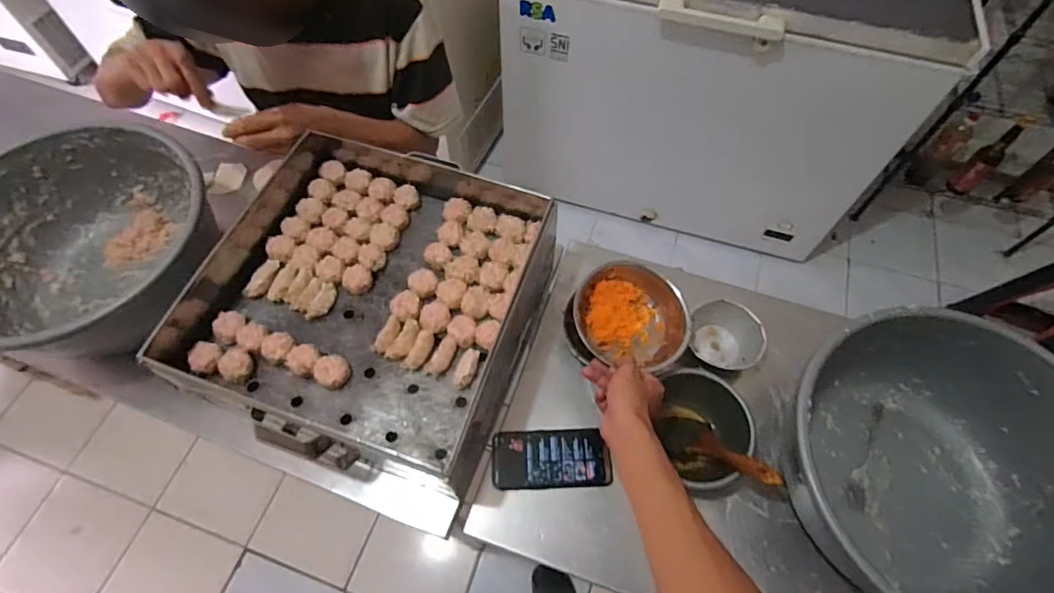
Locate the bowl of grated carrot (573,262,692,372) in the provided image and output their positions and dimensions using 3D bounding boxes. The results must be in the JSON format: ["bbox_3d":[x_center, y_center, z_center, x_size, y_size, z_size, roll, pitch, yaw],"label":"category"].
[{"bbox_3d":[0.143,0.026,0.711,0.152,0.054,0.156,1,64,-3],"label":"bowl of grated carrot"}]

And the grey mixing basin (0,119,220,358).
[{"bbox_3d":[-0.667,-0.071,0.783,0.328,0.179,0.359,0,61,0],"label":"grey mixing basin"}]

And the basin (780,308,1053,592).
[{"bbox_3d":[0.480,0.218,0.626,0.355,0.193,0.340,0,61,0],"label":"basin"}]

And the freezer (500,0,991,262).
[{"bbox_3d":[0.547,-0.689,1.569,1.177,0.819,0.587,16,63,8],"label":"freezer"}]

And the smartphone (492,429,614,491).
[{"bbox_3d":[0.034,0.226,0.713,0.162,0.012,0.077,-2,61,-1],"label":"smartphone"}]

